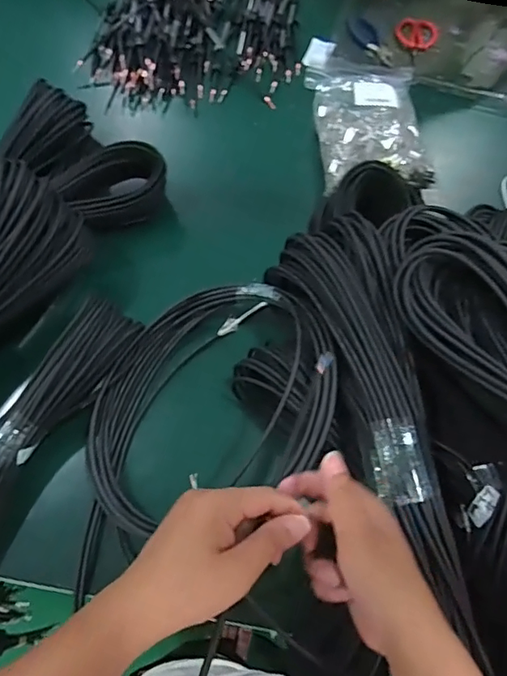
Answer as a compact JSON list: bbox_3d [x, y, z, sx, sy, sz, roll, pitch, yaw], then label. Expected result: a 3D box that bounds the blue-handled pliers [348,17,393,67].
[{"bbox_3d":[0.216,-0.551,0.938,0.045,0.014,0.125,-28,70,-11],"label":"blue-handled pliers"}]

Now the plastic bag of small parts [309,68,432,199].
[{"bbox_3d":[0.188,-0.351,0.817,0.167,0.059,0.250,-5,68,-2],"label":"plastic bag of small parts"}]

